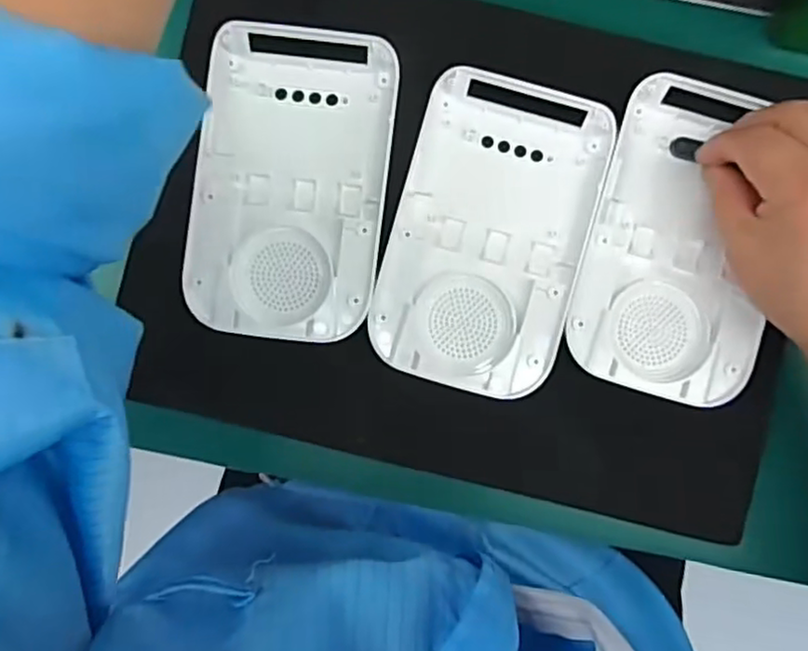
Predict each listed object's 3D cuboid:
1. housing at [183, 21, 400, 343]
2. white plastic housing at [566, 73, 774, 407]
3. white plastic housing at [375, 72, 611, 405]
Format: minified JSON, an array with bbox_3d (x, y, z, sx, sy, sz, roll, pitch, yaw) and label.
[{"bbox_3d":[-0.057,-0.072,0.340,0.095,0.015,0.156,6,85,4],"label":"housing"},{"bbox_3d":[0.141,-0.041,0.337,0.092,0.022,0.155,15,86,4],"label":"white plastic housing"},{"bbox_3d":[0.043,-0.046,0.342,0.096,0.026,0.155,16,86,4],"label":"white plastic housing"}]

